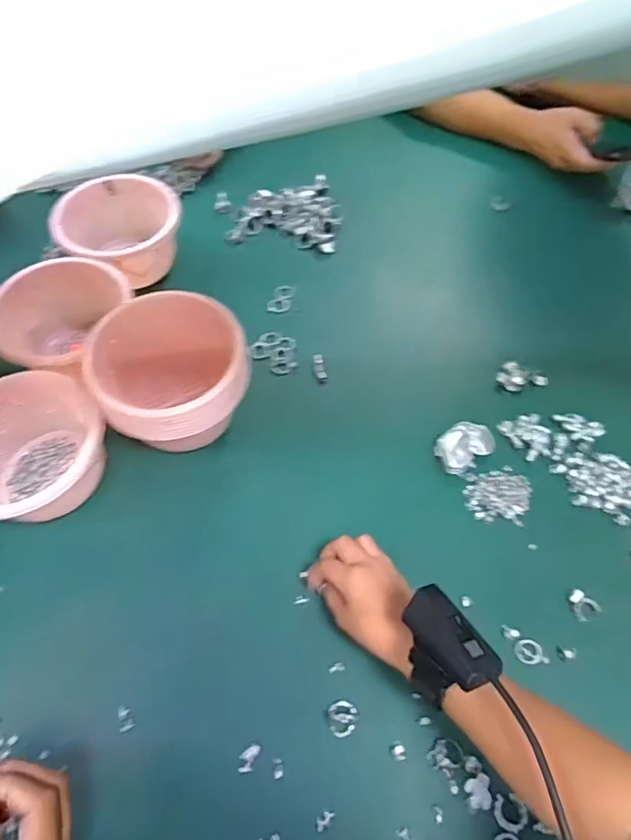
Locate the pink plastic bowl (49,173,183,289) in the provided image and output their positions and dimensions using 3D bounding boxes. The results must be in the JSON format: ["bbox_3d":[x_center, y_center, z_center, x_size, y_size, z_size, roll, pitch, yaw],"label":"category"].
[{"bbox_3d":[-0.252,-0.245,0.702,0.143,0.079,0.144,0,60,0],"label":"pink plastic bowl"}]

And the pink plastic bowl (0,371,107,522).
[{"bbox_3d":[-0.280,0.037,0.537,0.151,0.088,0.135,-31,65,-17],"label":"pink plastic bowl"}]

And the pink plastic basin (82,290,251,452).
[{"bbox_3d":[-0.142,-0.033,0.555,0.144,0.125,0.138,1,59,-1],"label":"pink plastic basin"}]

